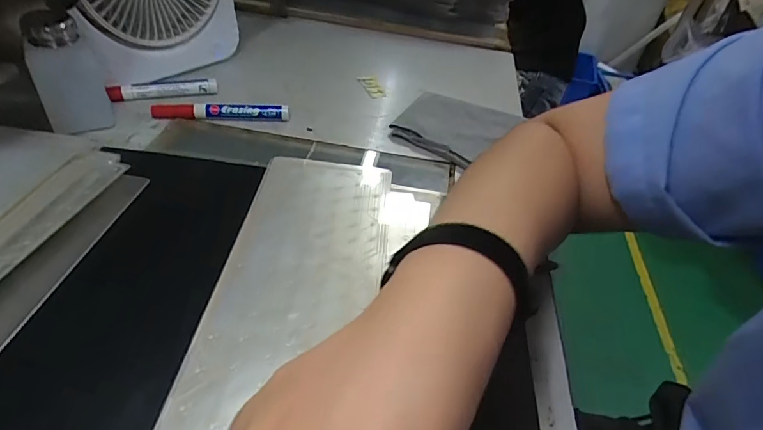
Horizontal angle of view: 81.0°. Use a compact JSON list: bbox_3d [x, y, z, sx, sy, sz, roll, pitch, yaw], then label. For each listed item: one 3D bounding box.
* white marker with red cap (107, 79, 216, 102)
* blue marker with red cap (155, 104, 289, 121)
[{"bbox_3d":[-0.241,-0.139,0.495,0.109,0.017,0.012,-11,44,-18],"label":"white marker with red cap"},{"bbox_3d":[-0.169,-0.109,0.474,0.137,0.016,0.012,-1,42,-8],"label":"blue marker with red cap"}]

